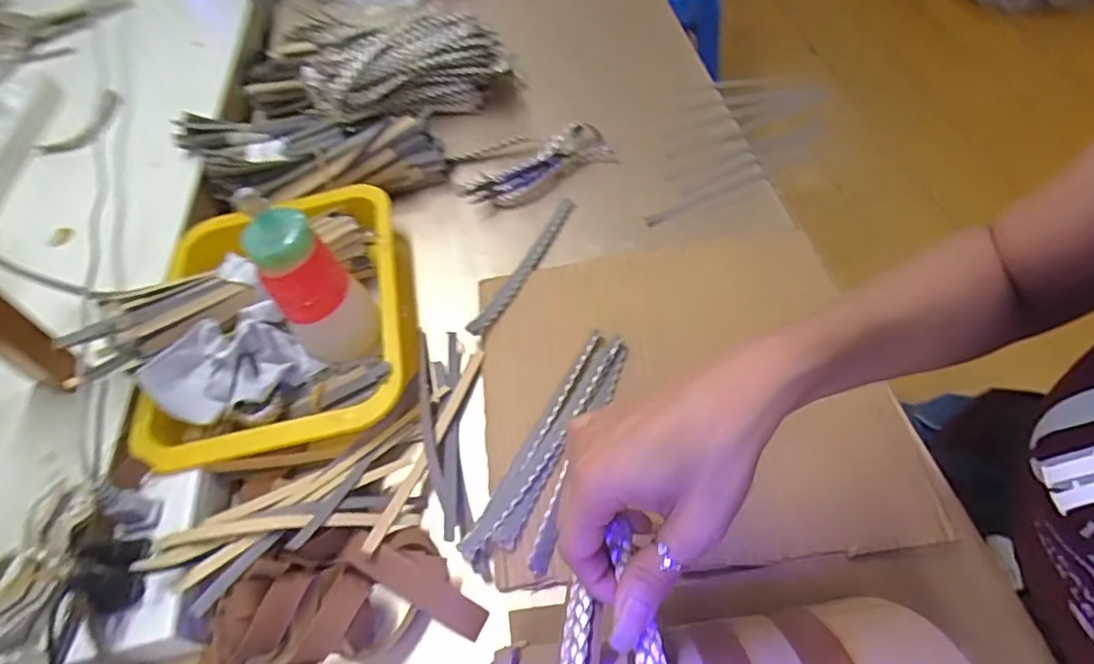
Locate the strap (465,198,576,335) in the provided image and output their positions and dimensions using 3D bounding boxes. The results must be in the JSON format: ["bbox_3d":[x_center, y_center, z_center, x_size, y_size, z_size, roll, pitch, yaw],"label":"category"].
[{"bbox_3d":[-0.016,-0.062,0.531,0.014,0.008,0.176,22,60,21],"label":"strap"}]

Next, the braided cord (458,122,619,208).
[{"bbox_3d":[-0.009,-0.163,0.595,0.151,0.025,0.054,-27,56,-12],"label":"braided cord"}]

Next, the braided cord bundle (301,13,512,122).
[{"bbox_3d":[-0.151,-0.285,0.648,0.219,0.064,0.095,-9,54,1],"label":"braided cord bundle"}]

